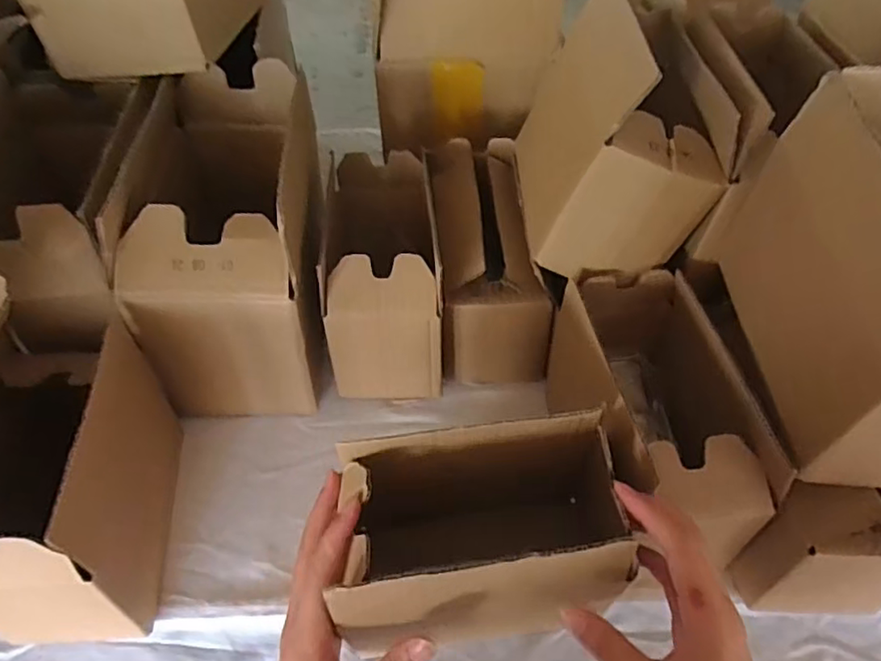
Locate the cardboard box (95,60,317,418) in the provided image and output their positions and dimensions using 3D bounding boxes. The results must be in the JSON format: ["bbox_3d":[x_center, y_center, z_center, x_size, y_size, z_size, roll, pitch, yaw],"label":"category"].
[{"bbox_3d":[-0.183,-0.085,0.539,0.139,0.199,0.244,-5,50,-6],"label":"cardboard box"}]

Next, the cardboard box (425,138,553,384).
[{"bbox_3d":[0.040,-0.066,0.574,0.095,0.141,0.189,-2,50,-3],"label":"cardboard box"}]

